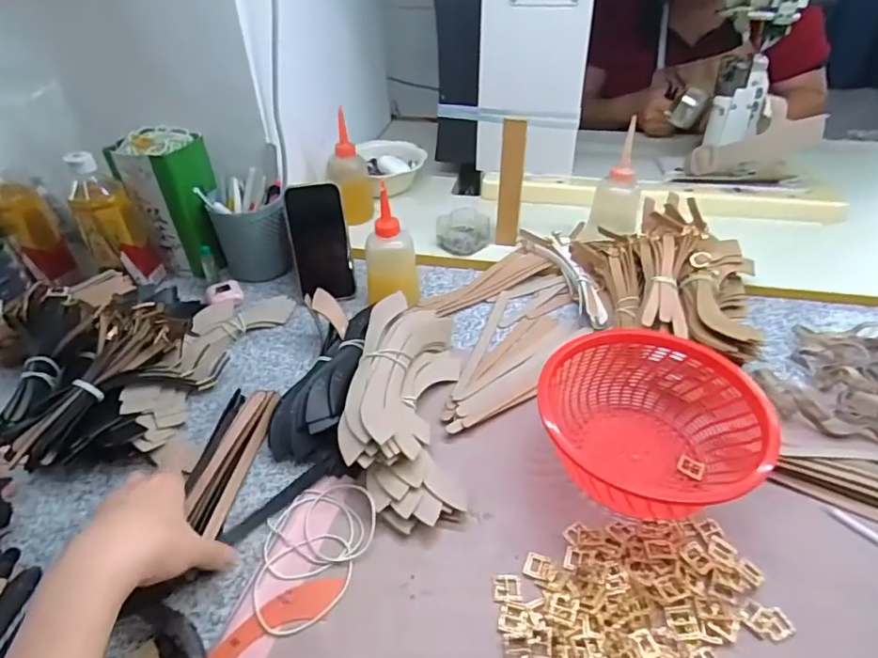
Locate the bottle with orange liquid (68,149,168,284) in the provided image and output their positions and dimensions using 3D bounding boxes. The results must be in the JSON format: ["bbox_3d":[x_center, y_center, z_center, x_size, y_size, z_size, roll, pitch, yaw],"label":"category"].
[{"bbox_3d":[-0.403,-0.127,0.661,0.070,0.164,0.057,-26,45,-27],"label":"bottle with orange liquid"}]

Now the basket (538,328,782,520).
[{"bbox_3d":[0.185,0.085,0.473,0.176,0.080,0.169,-1,41,1],"label":"basket"}]

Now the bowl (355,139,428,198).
[{"bbox_3d":[-0.078,-0.275,0.912,0.105,0.071,0.102,-1,39,0],"label":"bowl"}]

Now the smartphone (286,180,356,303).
[{"bbox_3d":[-0.150,-0.109,0.675,0.071,0.147,0.009,-13,16,-14],"label":"smartphone"}]

